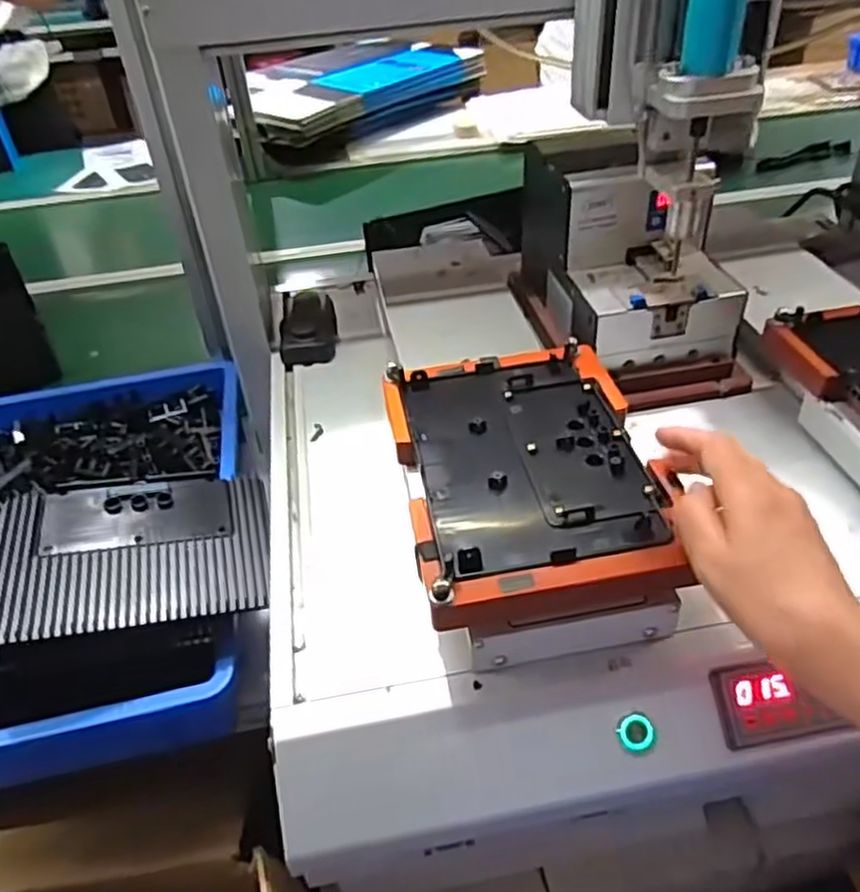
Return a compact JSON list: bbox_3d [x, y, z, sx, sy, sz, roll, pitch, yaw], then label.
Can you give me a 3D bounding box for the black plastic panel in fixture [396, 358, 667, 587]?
[{"bbox_3d":[0.060,0.003,0.455,0.131,0.009,0.186,-8,40,-5],"label":"black plastic panel in fixture"}]

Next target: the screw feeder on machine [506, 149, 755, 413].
[{"bbox_3d":[0.165,-0.160,0.616,0.140,0.164,0.219,-13,40,-10],"label":"screw feeder on machine"}]

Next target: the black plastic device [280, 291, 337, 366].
[{"bbox_3d":[-0.118,-0.116,0.699,0.054,0.030,0.084,-9,40,-5],"label":"black plastic device"}]

